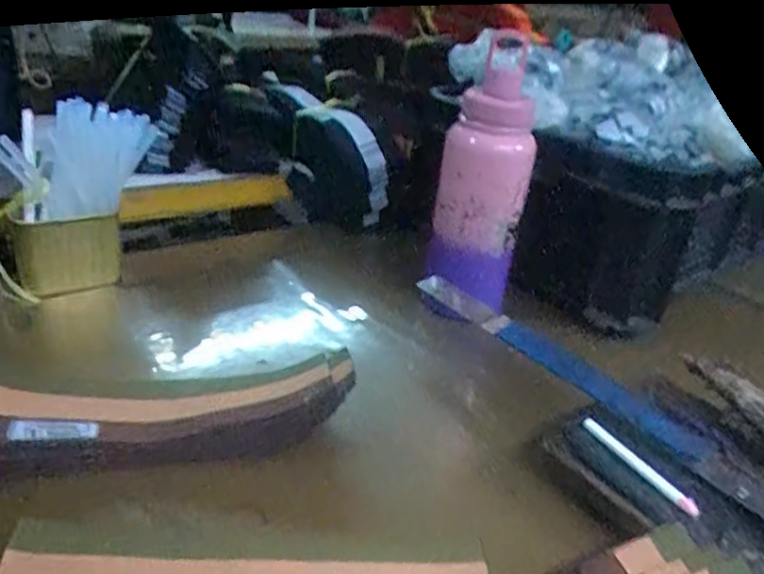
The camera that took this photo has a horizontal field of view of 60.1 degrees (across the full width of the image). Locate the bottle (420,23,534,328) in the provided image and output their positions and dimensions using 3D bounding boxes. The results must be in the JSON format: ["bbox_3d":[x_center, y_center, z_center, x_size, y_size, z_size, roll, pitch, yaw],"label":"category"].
[{"bbox_3d":[0.097,-0.086,0.661,0.089,0.240,0.068,12,29,10],"label":"bottle"}]

